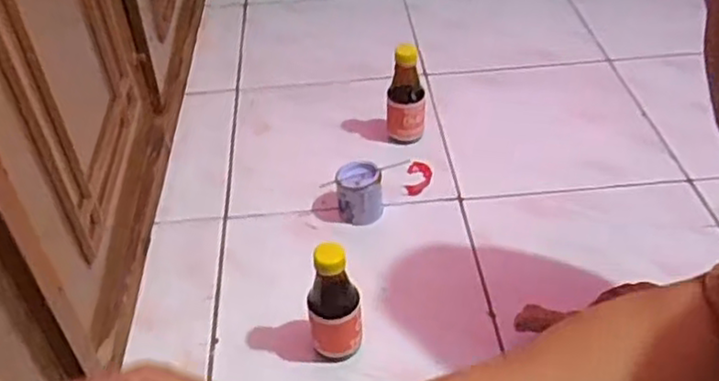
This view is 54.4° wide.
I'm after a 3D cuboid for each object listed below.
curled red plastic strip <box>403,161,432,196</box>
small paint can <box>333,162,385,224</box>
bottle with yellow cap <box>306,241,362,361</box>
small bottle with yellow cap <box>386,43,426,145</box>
[{"bbox_3d":[0.078,-0.016,0.910,0.031,0.008,0.056,7,42,10],"label":"curled red plastic strip"},{"bbox_3d":[0.000,0.006,0.854,0.055,0.064,0.055,-1,42,1],"label":"small paint can"},{"bbox_3d":[-0.024,0.110,0.682,0.052,0.142,0.042,-5,42,-4],"label":"bottle with yellow cap"},{"bbox_3d":[0.063,-0.120,0.936,0.050,0.143,0.041,3,42,5],"label":"small bottle with yellow cap"}]

